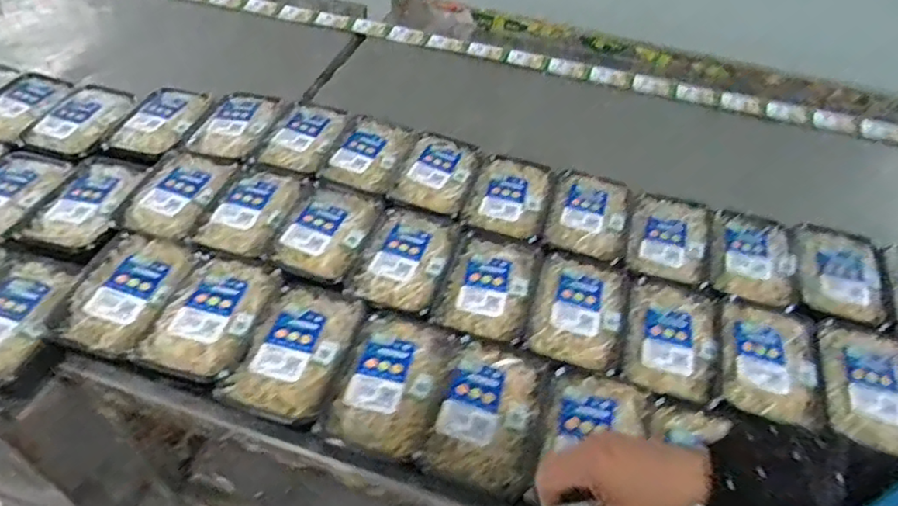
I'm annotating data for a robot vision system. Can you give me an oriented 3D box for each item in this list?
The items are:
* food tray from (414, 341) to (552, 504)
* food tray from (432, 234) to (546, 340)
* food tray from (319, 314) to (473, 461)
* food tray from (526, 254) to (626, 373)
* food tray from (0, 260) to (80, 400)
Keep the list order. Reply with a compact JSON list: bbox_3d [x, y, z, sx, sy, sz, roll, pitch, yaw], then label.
[{"bbox_3d":[0.048,0.183,0.693,0.119,0.033,0.170,17,49,10],"label":"food tray"},{"bbox_3d":[0.059,0.040,0.831,0.114,0.033,0.166,16,49,10],"label":"food tray"},{"bbox_3d":[-0.063,0.148,0.707,0.121,0.033,0.171,17,49,10],"label":"food tray"},{"bbox_3d":[0.171,0.079,0.811,0.111,0.045,0.165,16,49,10],"label":"food tray"},{"bbox_3d":[-0.531,0.093,0.750,0.145,0.047,0.181,18,50,12],"label":"food tray"}]

